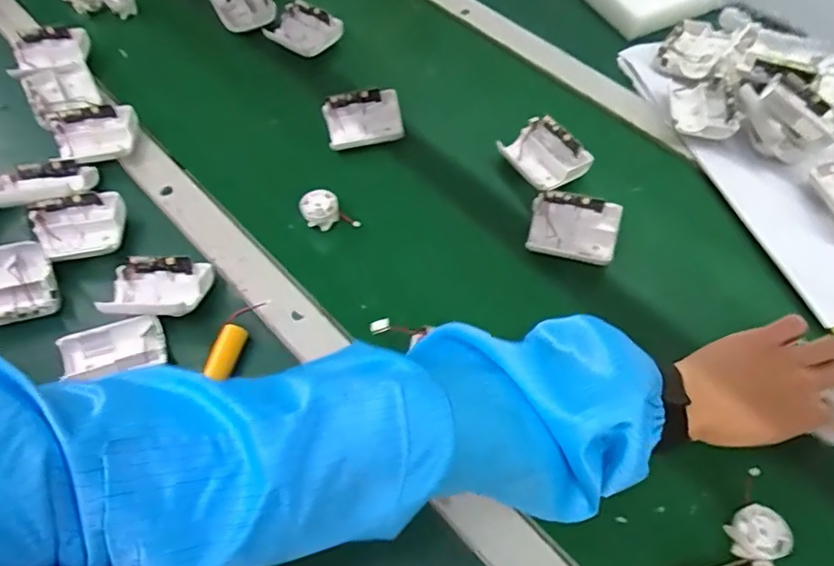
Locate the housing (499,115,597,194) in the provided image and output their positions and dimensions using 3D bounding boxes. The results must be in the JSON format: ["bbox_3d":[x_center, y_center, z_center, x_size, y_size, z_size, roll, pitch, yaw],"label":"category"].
[{"bbox_3d":[0.138,-0.136,0.600,0.066,0.034,0.083,-38,71,-14],"label":"housing"}]

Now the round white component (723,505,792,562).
[{"bbox_3d":[0.248,0.185,0.414,0.036,0.032,0.034,0,66,1],"label":"round white component"}]

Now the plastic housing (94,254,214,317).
[{"bbox_3d":[-0.232,0.001,0.504,0.086,0.032,0.064,-2,66,0],"label":"plastic housing"}]

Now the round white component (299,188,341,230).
[{"bbox_3d":[-0.097,-0.074,0.565,0.035,0.031,0.029,-26,68,-10],"label":"round white component"}]

